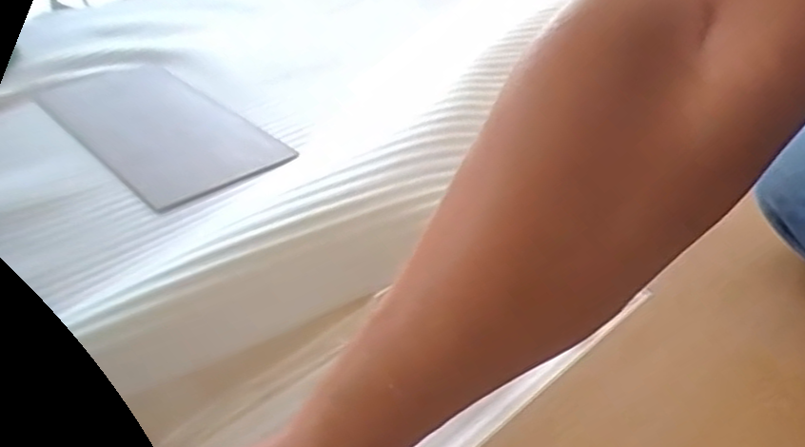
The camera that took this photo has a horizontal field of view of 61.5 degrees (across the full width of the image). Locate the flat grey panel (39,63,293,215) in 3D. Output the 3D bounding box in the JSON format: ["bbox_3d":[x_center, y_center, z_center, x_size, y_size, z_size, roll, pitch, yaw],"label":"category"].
[{"bbox_3d":[-0.323,-0.133,0.890,0.186,0.010,0.410,-27,43,-33],"label":"flat grey panel"}]

